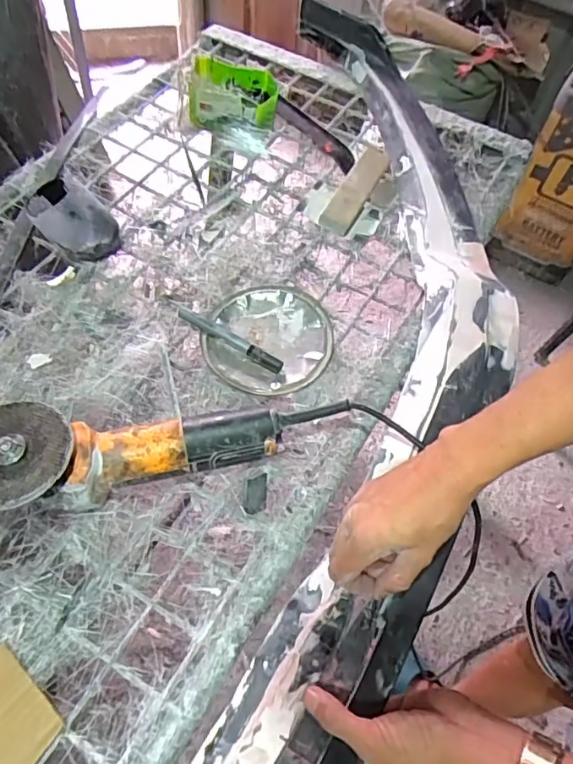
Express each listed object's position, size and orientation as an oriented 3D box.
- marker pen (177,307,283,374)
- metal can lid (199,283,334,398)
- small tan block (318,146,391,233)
[{"bbox_3d":[-0.066,-0.049,0.624,0.141,0.020,0.015,29,61,14],"label":"marker pen"},{"bbox_3d":[-0.023,-0.053,0.633,0.151,0.018,0.146,15,59,6],"label":"metal can lid"},{"bbox_3d":[0.104,-0.281,0.765,0.039,0.033,0.180,24,60,11],"label":"small tan block"}]

